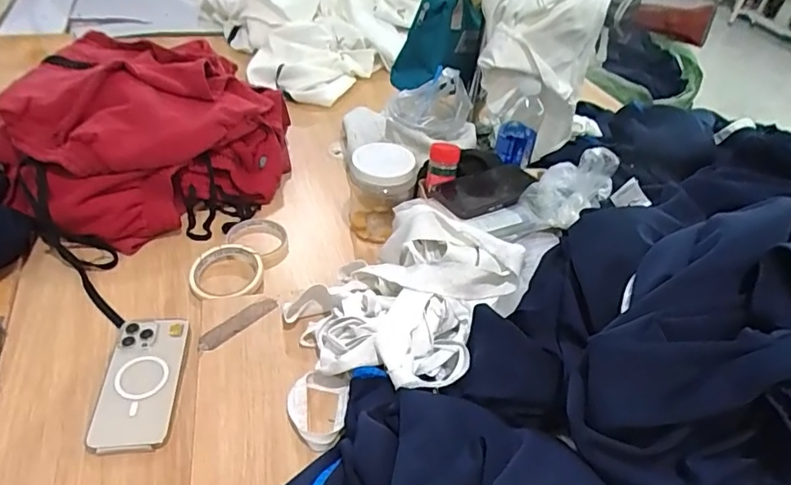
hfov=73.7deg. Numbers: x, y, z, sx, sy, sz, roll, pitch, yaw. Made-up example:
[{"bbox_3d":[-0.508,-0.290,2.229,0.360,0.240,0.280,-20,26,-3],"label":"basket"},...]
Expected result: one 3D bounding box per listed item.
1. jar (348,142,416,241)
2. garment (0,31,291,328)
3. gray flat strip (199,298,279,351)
[{"bbox_3d":[-0.021,-0.075,0.803,0.094,0.128,0.101,5,41,-2],"label":"jar"},{"bbox_3d":[-0.405,-0.164,0.811,0.390,0.170,0.438,21,43,16],"label":"garment"},{"bbox_3d":[-0.180,0.092,0.607,0.023,0.004,0.098,34,48,28],"label":"gray flat strip"}]

